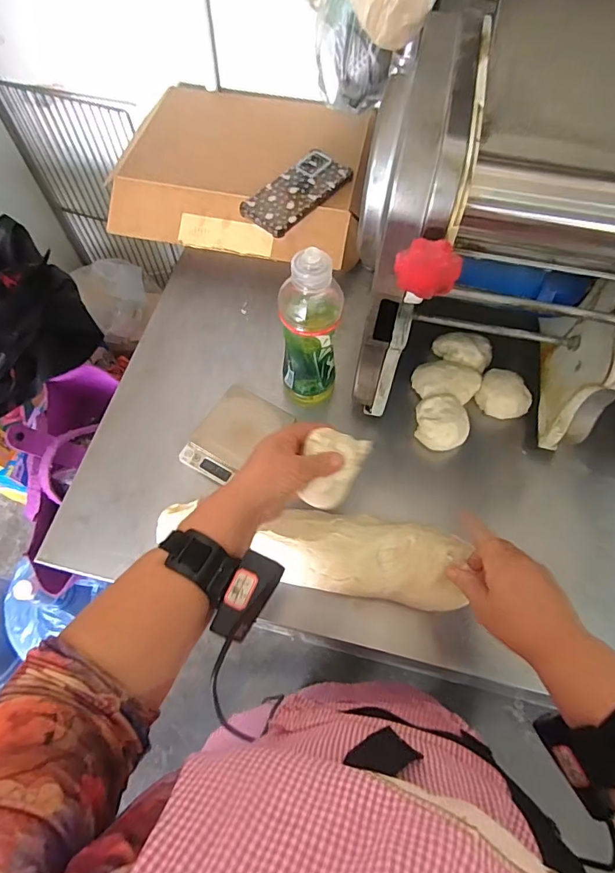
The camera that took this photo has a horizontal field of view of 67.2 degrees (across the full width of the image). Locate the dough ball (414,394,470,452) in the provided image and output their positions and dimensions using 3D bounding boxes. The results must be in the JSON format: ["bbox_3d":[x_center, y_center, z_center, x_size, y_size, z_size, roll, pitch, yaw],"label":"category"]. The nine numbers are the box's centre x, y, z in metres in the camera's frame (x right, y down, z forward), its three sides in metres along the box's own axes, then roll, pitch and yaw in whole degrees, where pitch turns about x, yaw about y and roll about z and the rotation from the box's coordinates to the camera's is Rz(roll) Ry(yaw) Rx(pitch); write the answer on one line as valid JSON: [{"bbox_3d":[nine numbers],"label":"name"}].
[{"bbox_3d":[0.172,-0.020,0.587,0.062,0.032,0.070,2,65,0],"label":"dough ball"}]

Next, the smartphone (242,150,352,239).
[{"bbox_3d":[-0.012,-0.348,0.660,0.081,0.008,0.161,38,72,12],"label":"smartphone"}]

